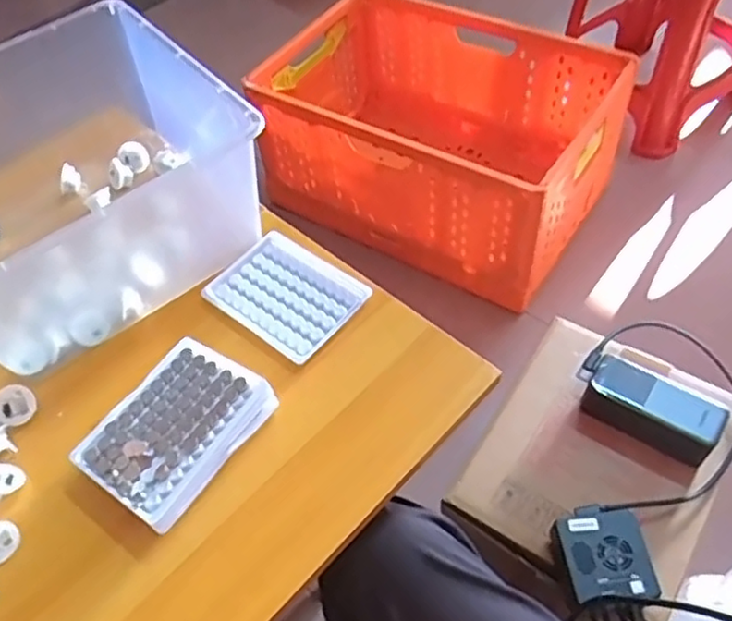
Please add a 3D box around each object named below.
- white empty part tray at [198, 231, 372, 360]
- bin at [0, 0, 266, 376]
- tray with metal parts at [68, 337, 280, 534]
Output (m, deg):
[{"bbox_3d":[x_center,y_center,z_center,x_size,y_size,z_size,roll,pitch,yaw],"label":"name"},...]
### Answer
[{"bbox_3d":[-0.075,-0.017,0.610,0.135,0.012,0.101,31,62,25],"label":"white empty part tray"},{"bbox_3d":[-0.285,-0.122,0.624,0.295,0.161,0.267,-35,58,-20],"label":"bin"},{"bbox_3d":[-0.149,0.091,0.512,0.099,0.029,0.130,28,60,23],"label":"tray with metal parts"}]

